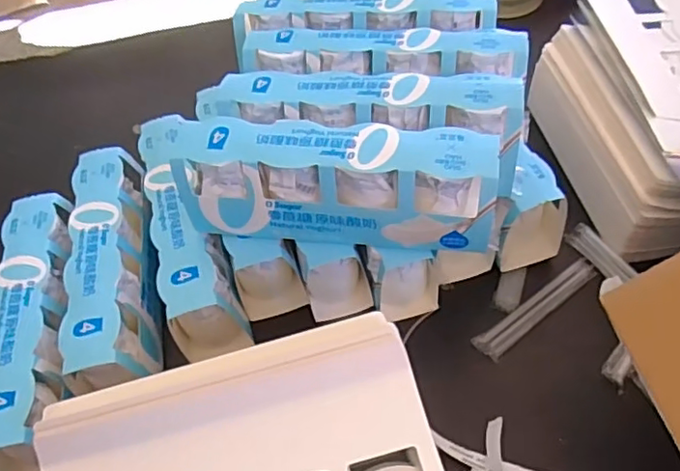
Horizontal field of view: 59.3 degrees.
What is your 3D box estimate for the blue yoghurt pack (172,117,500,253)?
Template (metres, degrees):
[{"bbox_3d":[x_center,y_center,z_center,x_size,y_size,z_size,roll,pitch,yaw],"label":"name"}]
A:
[{"bbox_3d":[-0.004,-0.045,0.527,0.272,0.097,0.065,5,53,9],"label":"blue yoghurt pack"}]

